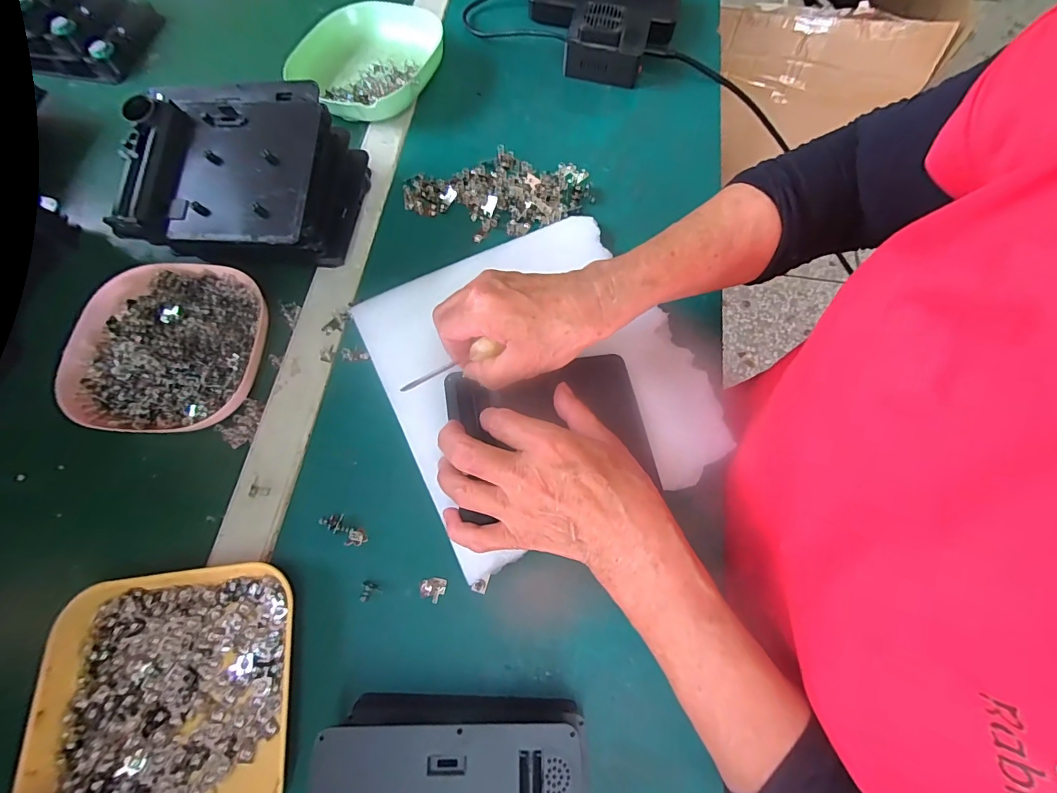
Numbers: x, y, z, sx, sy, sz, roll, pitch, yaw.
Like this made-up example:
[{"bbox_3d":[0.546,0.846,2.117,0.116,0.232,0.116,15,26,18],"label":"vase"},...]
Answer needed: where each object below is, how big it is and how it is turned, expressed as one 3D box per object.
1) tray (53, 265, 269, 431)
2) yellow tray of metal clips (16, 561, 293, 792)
[{"bbox_3d":[-0.275,-0.039,0.339,0.130,0.033,0.134,-2,69,-1],"label":"tray"},{"bbox_3d":[-0.212,0.182,0.263,0.139,0.021,0.143,-7,69,-3],"label":"yellow tray of metal clips"}]

